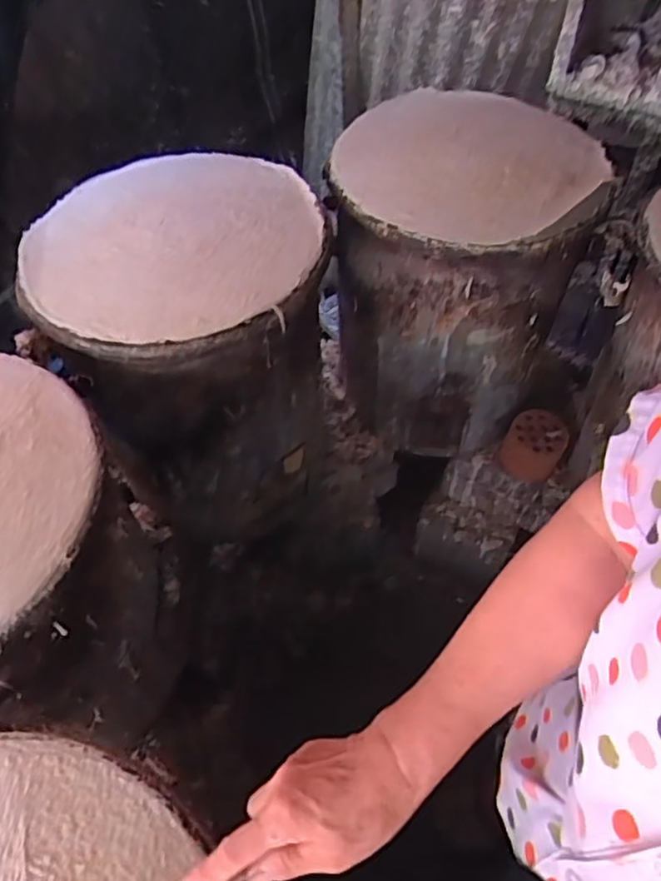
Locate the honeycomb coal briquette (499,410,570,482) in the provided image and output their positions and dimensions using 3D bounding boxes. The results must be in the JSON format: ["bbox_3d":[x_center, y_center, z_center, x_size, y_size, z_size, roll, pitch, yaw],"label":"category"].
[{"bbox_3d":[0.359,0.013,1.173,0.099,0.099,0.095,-1,54,1],"label":"honeycomb coal briquette"}]

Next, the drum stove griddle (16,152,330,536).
[{"bbox_3d":[-0.195,-0.131,1.001,0.371,0.443,0.374,-17,55,-11],"label":"drum stove griddle"}]

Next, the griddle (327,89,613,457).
[{"bbox_3d":[0.196,-0.272,1.111,0.387,0.460,0.378,0,54,2],"label":"griddle"}]

